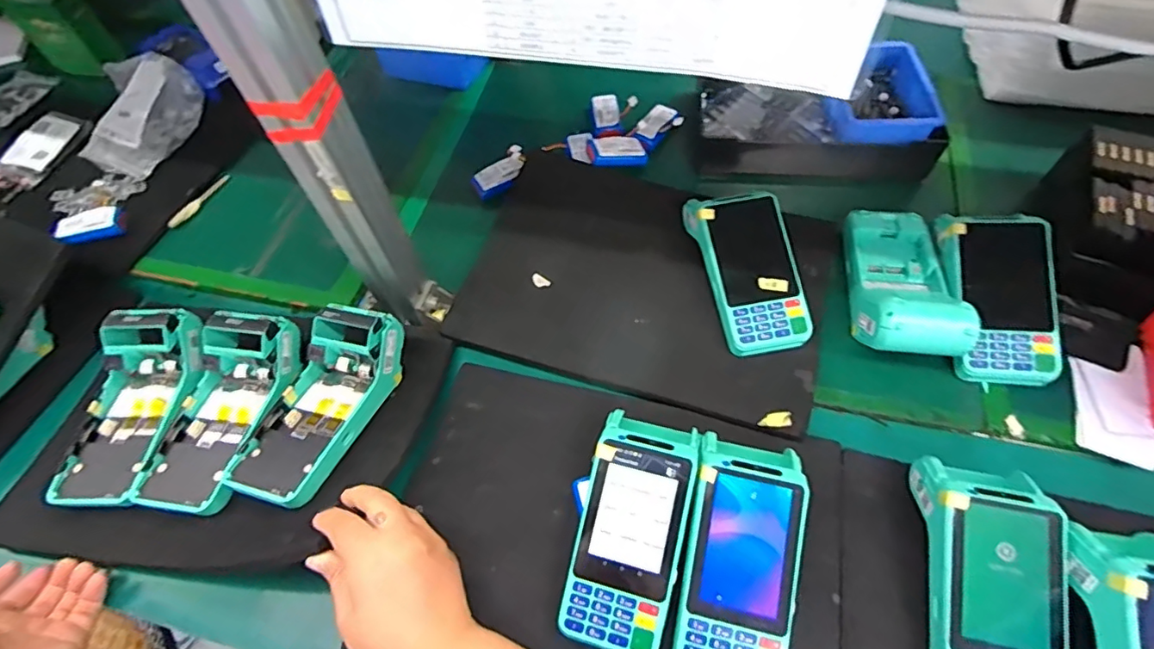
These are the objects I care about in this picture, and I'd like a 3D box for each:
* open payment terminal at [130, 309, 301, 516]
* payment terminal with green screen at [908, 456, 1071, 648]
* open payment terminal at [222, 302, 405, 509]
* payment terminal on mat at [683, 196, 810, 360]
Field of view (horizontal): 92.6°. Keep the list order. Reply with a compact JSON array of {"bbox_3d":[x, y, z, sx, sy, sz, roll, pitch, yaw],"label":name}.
[{"bbox_3d":[-0.306,0.071,0.475,0.083,0.039,0.167,6,59,8],"label":"open payment terminal"},{"bbox_3d":[0.287,0.179,0.379,0.080,0.059,0.170,8,60,9],"label":"payment terminal with green screen"},{"bbox_3d":[-0.219,0.066,0.468,0.082,0.050,0.172,14,61,12],"label":"open payment terminal"},{"bbox_3d":[0.161,-0.057,0.524,0.080,0.062,0.168,-11,59,-2],"label":"payment terminal on mat"}]

